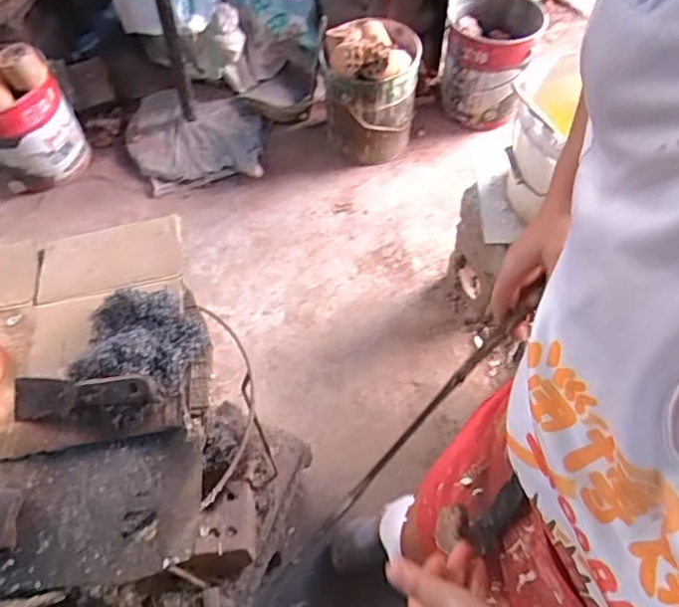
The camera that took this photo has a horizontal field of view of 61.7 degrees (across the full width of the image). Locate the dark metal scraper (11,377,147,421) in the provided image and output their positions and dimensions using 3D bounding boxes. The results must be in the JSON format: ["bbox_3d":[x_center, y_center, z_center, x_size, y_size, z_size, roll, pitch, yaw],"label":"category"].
[{"bbox_3d":[-0.288,0.101,0.625,0.174,0.025,0.041,-8,62,20],"label":"dark metal scraper"}]

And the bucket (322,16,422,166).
[{"bbox_3d":[0.094,-0.644,1.700,0.263,0.362,0.286,0,59,3],"label":"bucket"}]

